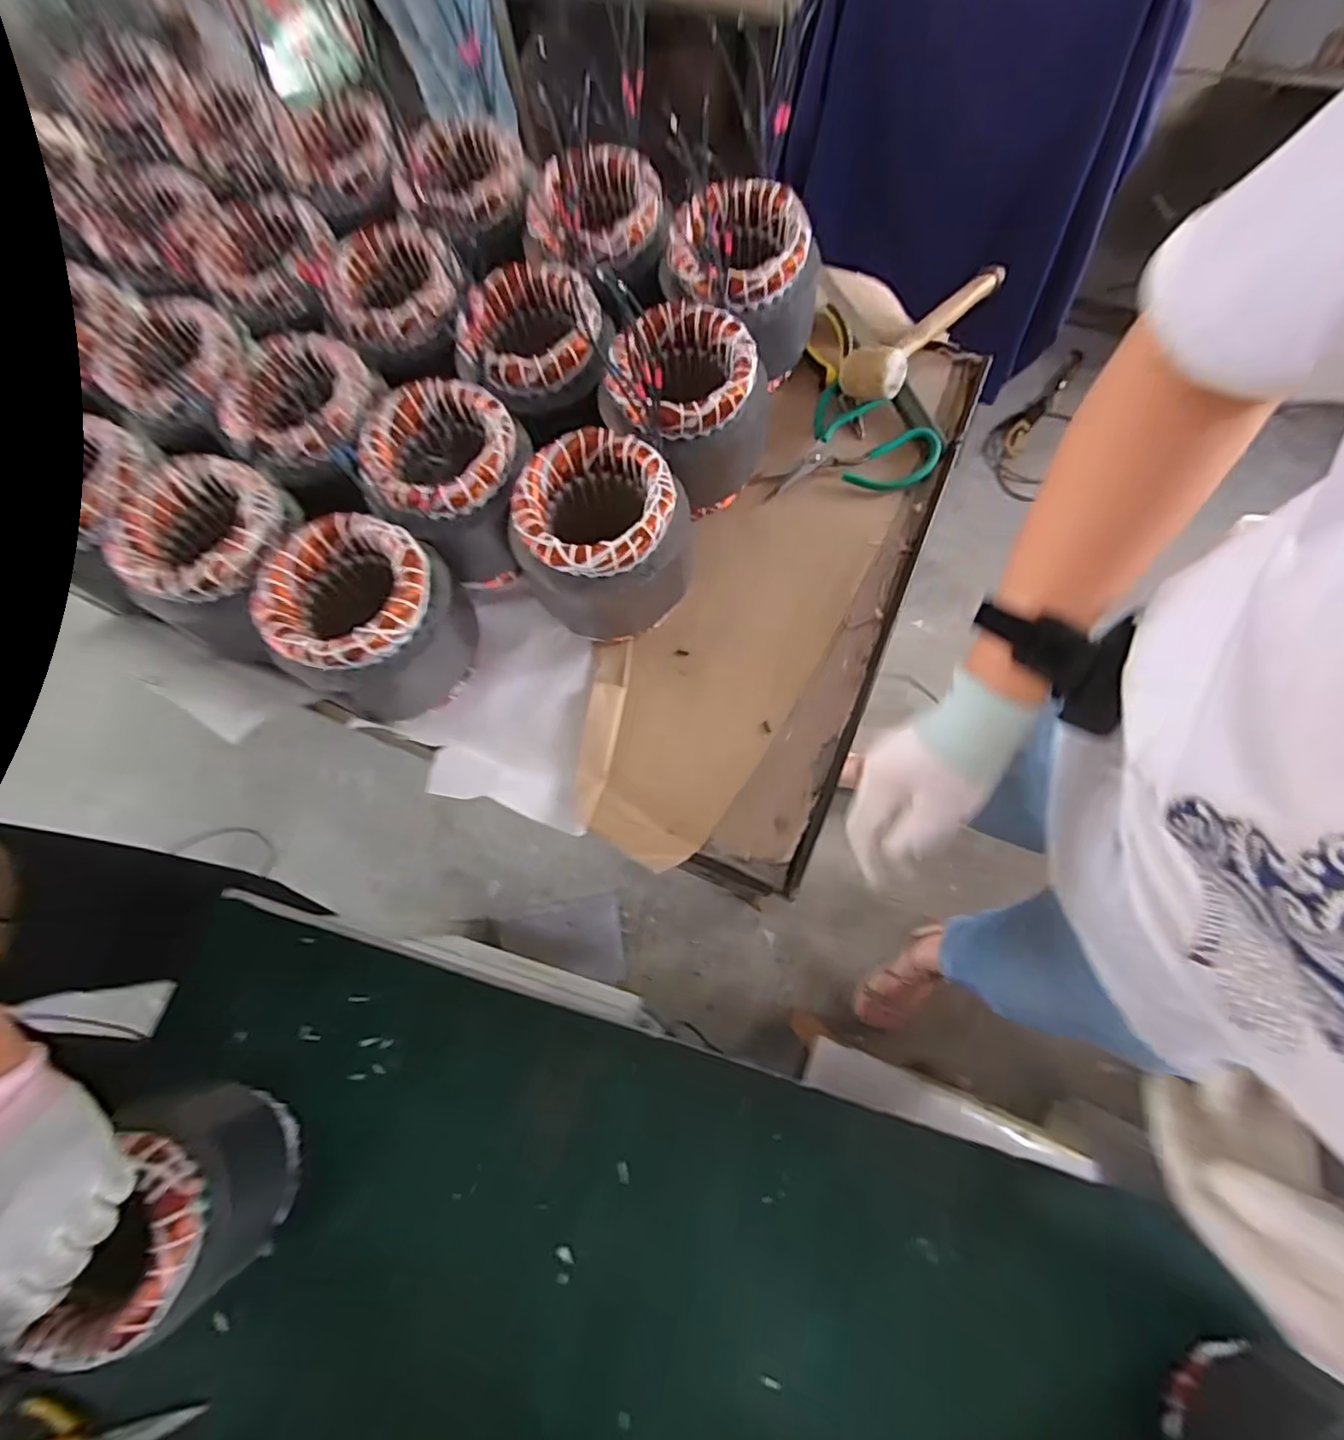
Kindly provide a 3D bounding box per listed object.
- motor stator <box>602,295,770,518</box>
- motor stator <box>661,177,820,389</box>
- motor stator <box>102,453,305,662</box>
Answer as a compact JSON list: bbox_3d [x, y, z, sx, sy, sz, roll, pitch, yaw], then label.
[{"bbox_3d":[0.018,-0.296,0.561,0.134,0.152,0.131,7,74,6],"label":"motor stator"},{"bbox_3d":[0.072,-0.436,0.592,0.128,0.126,0.129,-1,74,4],"label":"motor stator"},{"bbox_3d":[-0.399,-0.145,0.539,0.119,0.099,0.146,8,74,6],"label":"motor stator"}]

